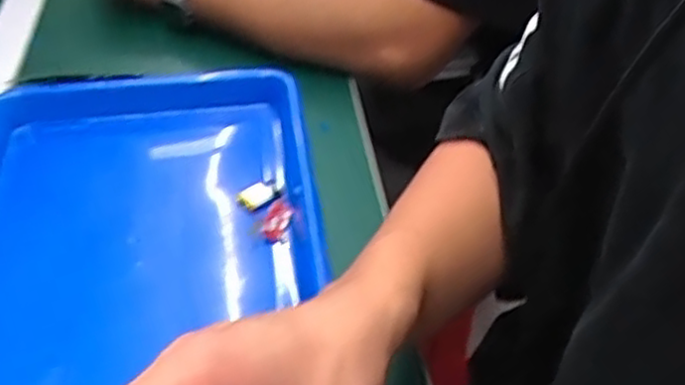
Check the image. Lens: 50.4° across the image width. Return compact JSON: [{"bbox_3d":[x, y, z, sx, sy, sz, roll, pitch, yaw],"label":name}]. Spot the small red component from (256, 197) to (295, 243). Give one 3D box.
[{"bbox_3d":[-0.045,0.019,0.508,0.019,0.009,0.034,12,44,13],"label":"small red component"}]

